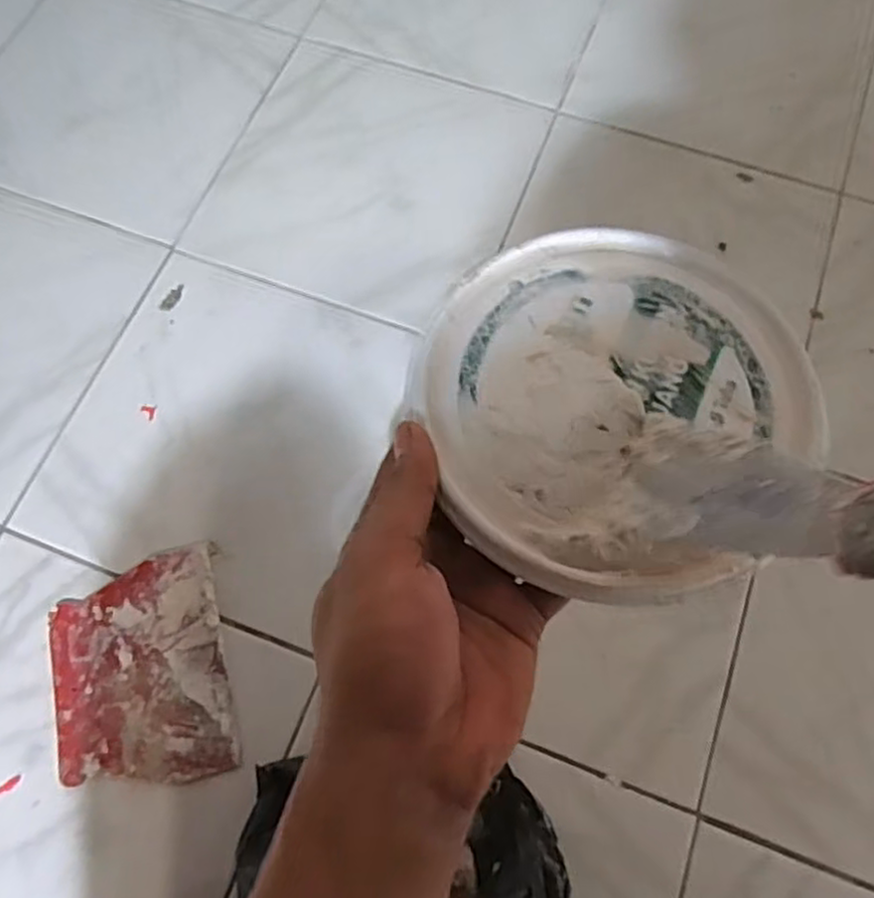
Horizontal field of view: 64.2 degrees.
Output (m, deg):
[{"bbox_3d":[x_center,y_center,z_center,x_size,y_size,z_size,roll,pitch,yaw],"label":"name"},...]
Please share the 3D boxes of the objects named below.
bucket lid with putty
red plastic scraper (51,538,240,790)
[{"bbox_3d":[0.079,-0.025,0.295,0.166,0.023,0.167,0,71,0],"label":"bucket lid with putty"},{"bbox_3d":[-0.232,0.174,0.547,0.132,0.010,0.170,-13,71,-5],"label":"red plastic scraper"}]

